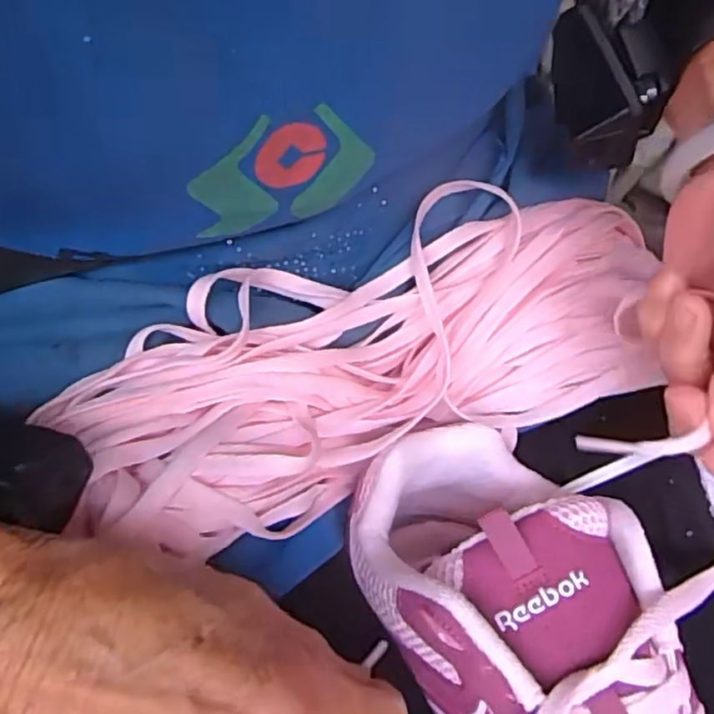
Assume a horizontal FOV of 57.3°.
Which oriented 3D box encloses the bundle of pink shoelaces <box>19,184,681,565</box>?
[{"bbox_3d":[0.018,-0.004,0.281,0.265,0.056,0.103,-20,68,-12],"label":"bundle of pink shoelaces"}]

